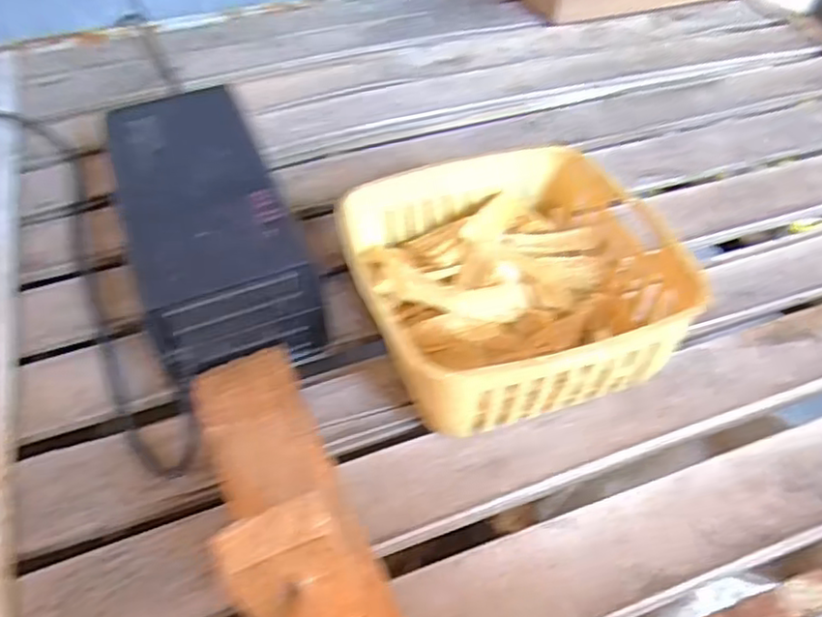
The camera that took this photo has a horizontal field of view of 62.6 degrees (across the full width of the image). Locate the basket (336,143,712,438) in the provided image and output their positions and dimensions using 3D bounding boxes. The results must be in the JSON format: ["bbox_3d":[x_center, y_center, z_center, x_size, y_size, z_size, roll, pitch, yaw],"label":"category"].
[{"bbox_3d":[0.061,-0.019,0.443,0.191,0.078,0.187,-8,49,-11],"label":"basket"}]

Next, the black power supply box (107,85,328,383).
[{"bbox_3d":[-0.140,-0.054,0.469,0.102,0.088,0.219,-18,52,-14],"label":"black power supply box"}]

